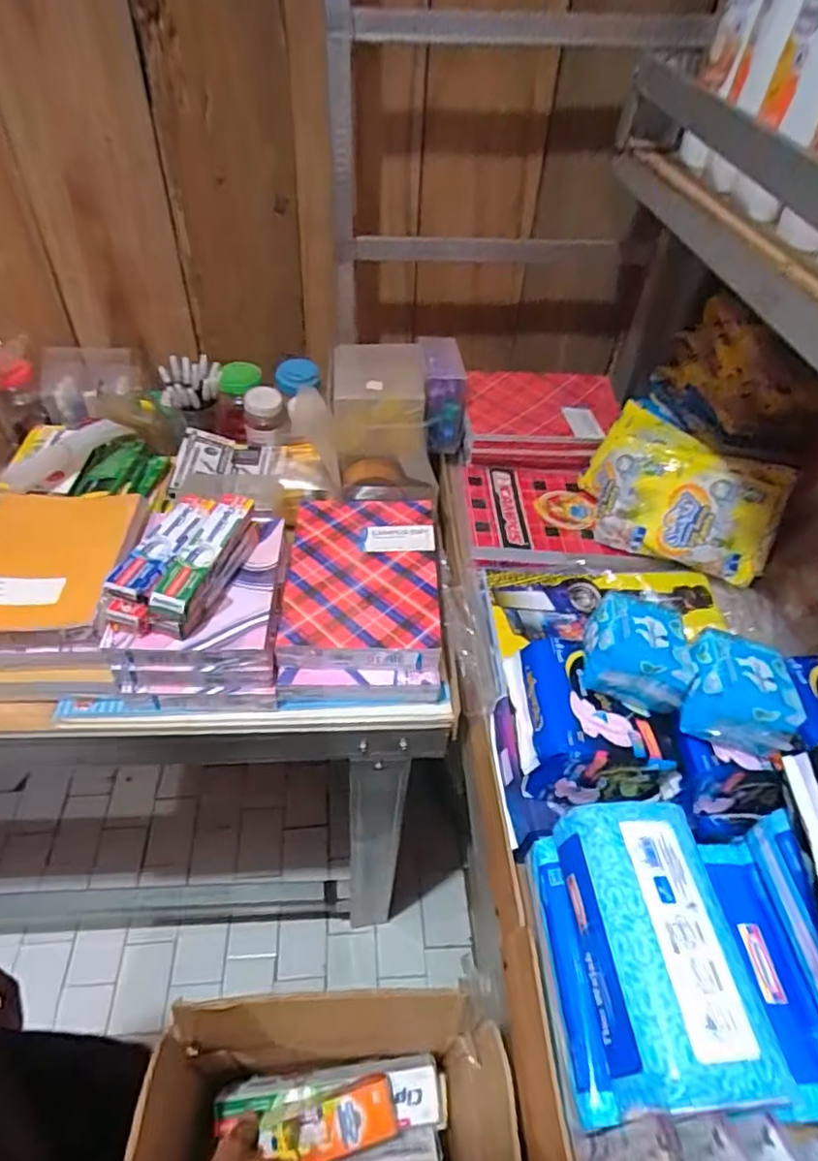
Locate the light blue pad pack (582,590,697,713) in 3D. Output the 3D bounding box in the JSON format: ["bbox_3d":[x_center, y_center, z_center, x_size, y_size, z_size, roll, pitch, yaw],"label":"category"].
[{"bbox_3d":[0.199,0.062,0.539,0.089,0.055,0.077,14,46,7],"label":"light blue pad pack"}]

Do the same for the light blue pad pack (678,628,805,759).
[{"bbox_3d":[0.276,0.093,0.517,0.082,0.051,0.081,10,46,4],"label":"light blue pad pack"}]

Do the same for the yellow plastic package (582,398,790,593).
[{"bbox_3d":[0.359,-0.115,0.811,0.231,0.124,0.136,18,47,11],"label":"yellow plastic package"}]

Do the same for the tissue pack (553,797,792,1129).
[{"bbox_3d":[0.180,0.260,0.442,0.101,0.053,0.188,2,46,-4],"label":"tissue pack"}]

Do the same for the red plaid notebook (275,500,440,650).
[{"bbox_3d":[-0.054,-0.016,0.728,0.172,0.012,0.237,3,46,-3],"label":"red plaid notebook"}]

